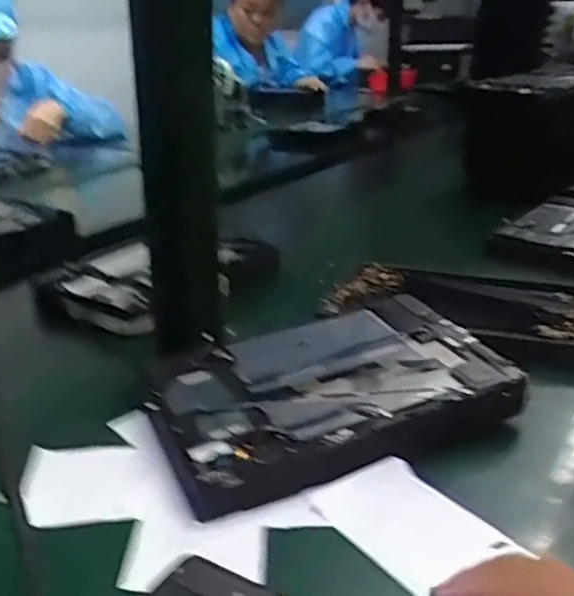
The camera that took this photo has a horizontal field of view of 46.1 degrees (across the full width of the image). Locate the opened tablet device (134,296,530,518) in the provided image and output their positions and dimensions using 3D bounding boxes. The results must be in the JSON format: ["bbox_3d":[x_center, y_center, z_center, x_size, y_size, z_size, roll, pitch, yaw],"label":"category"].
[{"bbox_3d":[0.028,0.061,0.478,0.239,0.022,0.157,-12,30,-20],"label":"opened tablet device"}]

